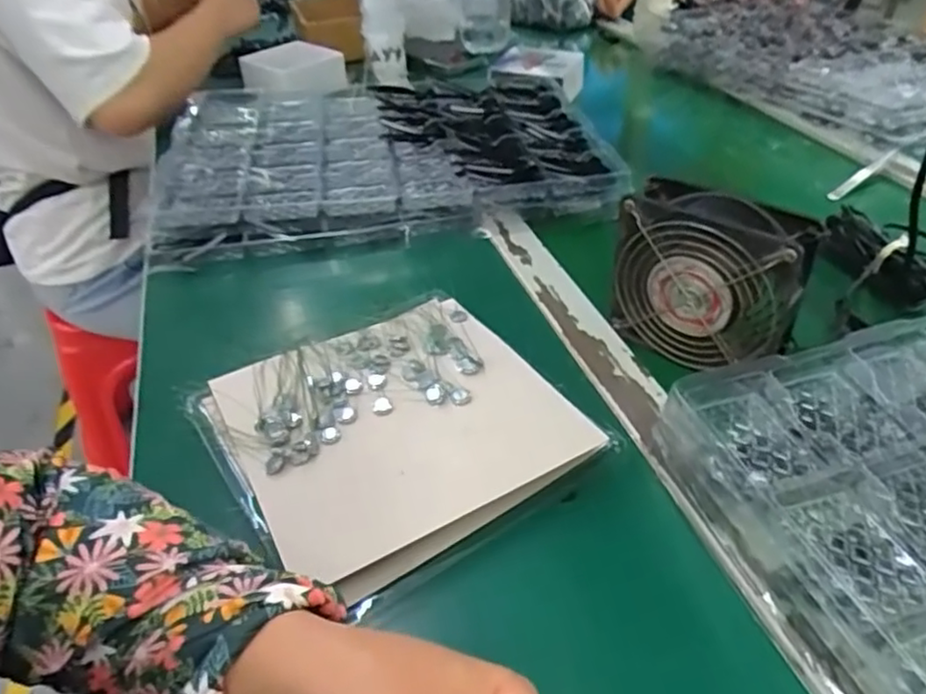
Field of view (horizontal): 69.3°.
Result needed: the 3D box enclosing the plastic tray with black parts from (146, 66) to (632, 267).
[{"bbox_3d":[-0.084,-0.222,0.716,0.433,0.033,0.349,-6,39,-5],"label":"plastic tray with black parts"}]

